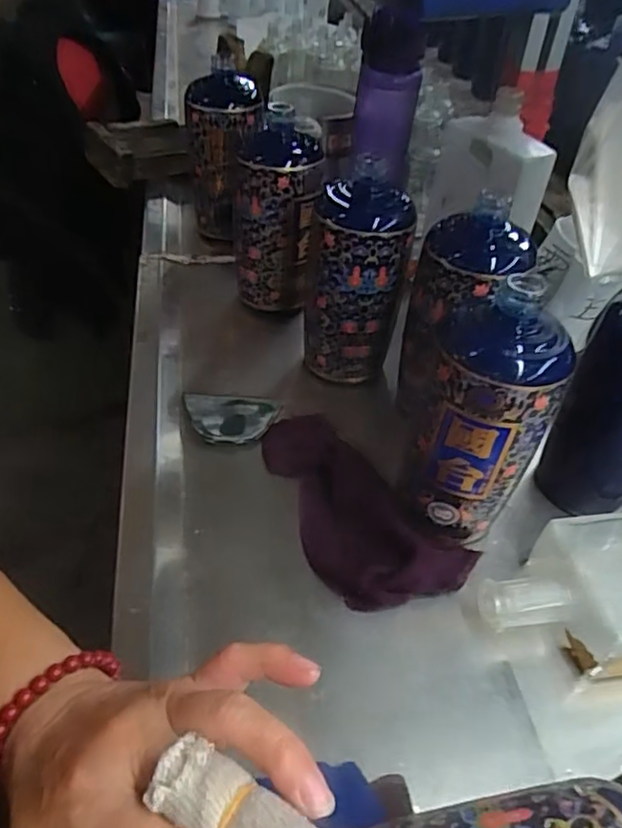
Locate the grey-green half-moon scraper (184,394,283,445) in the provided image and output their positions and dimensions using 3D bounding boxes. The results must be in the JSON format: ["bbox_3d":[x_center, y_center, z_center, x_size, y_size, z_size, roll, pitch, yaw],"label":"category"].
[{"bbox_3d":[-0.067,0.003,0.518,0.078,0.009,0.056,1,43,-1],"label":"grey-green half-moon scraper"}]

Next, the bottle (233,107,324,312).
[{"bbox_3d":[-0.032,-0.188,0.595,0.077,0.169,0.068,-2,44,-4],"label":"bottle"}]

